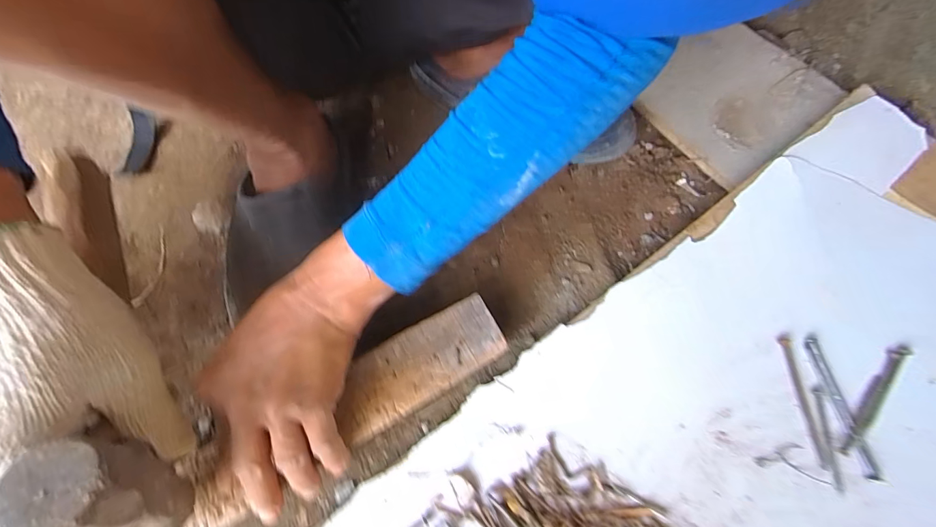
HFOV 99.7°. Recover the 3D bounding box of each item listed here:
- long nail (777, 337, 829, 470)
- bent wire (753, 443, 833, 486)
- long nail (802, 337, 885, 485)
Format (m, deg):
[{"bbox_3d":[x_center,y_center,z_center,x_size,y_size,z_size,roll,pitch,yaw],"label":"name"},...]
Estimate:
[{"bbox_3d":[0.270,0.109,0.317,0.008,0.011,0.098,-5,67,-1],"label":"long nail"},{"bbox_3d":[0.248,0.149,0.302,0.051,0.004,0.023,13,68,7],"label":"bent wire"},{"bbox_3d":[0.294,0.112,0.312,0.010,0.010,0.106,-10,67,-3],"label":"long nail"}]

